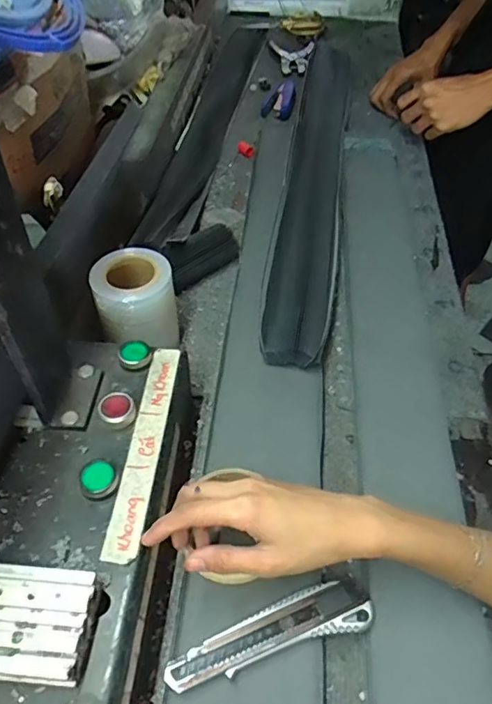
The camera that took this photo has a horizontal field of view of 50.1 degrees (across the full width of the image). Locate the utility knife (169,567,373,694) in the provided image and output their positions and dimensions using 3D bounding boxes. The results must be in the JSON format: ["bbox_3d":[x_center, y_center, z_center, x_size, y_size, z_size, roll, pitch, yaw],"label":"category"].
[{"bbox_3d":[0.018,0.197,0.370,0.147,0.018,0.039,-17,50,-14],"label":"utility knife"}]

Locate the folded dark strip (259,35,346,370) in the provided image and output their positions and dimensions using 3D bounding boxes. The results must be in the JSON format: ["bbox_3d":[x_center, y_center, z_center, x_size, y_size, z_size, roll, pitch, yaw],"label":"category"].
[{"bbox_3d":[0.111,-0.314,0.833,0.080,0.020,0.889,12,48,1],"label":"folded dark strip"}]

